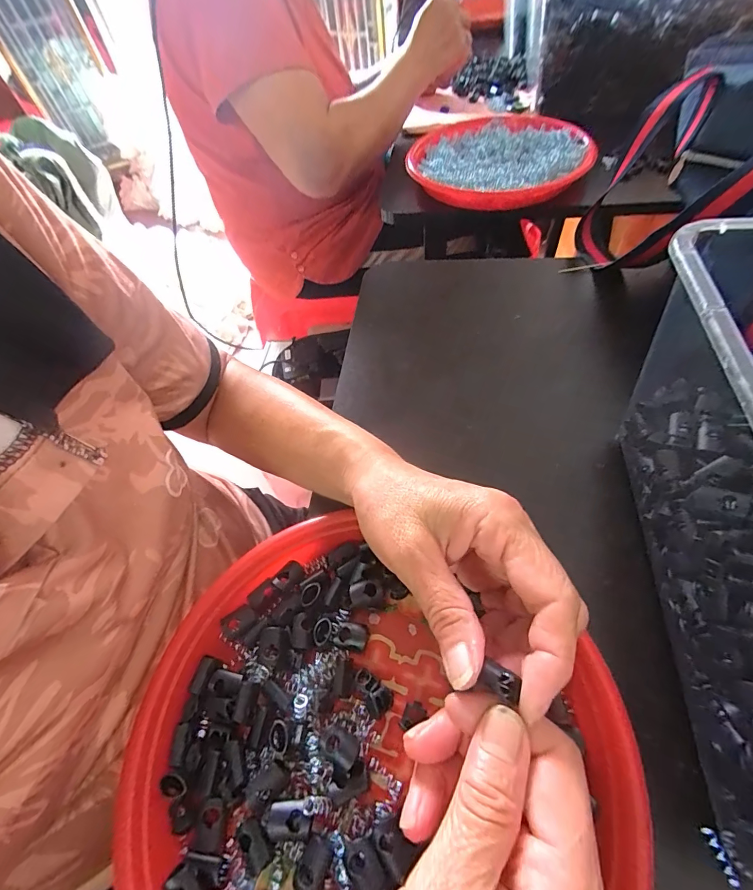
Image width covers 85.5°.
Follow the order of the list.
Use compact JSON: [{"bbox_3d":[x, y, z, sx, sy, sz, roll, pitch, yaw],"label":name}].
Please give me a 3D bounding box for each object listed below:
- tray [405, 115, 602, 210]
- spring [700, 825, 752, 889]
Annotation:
[{"bbox_3d":[0.161,-0.394,0.556,0.228,0.029,0.240,1,56,8],"label":"tray"},{"bbox_3d":[0.154,0.180,0.178,0.009,0.009,0.019,-8,55,2],"label":"spring"}]

